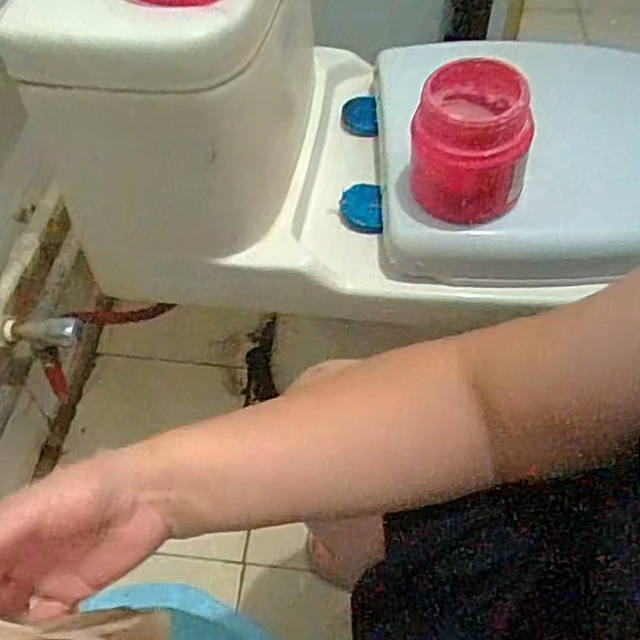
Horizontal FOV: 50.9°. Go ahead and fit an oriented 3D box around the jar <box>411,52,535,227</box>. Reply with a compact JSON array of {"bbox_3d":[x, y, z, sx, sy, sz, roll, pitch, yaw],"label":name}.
[{"bbox_3d":[0.129,-0.154,0.576,0.092,0.104,0.091,-1,52,1],"label":"jar"}]

